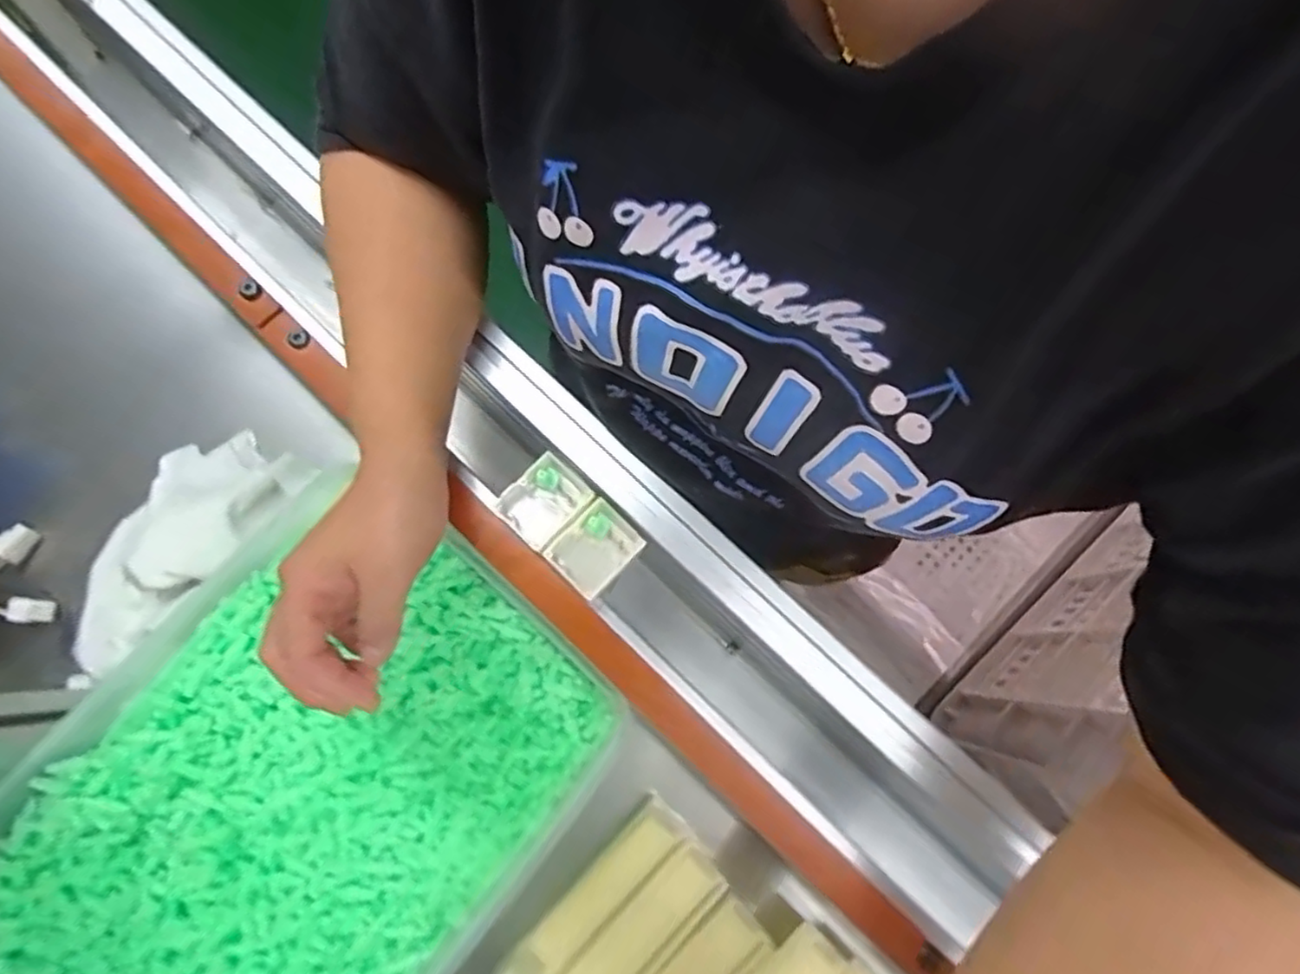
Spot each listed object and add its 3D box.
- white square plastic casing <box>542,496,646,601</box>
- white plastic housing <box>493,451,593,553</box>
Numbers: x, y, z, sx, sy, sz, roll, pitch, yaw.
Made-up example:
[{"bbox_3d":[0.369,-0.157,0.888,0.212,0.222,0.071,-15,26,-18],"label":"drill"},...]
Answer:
[{"bbox_3d":[-0.029,0.033,0.355,0.036,0.012,0.044,43,79,8],"label":"white square plastic casing"},{"bbox_3d":[-0.057,0.009,0.363,0.036,0.021,0.044,41,79,8],"label":"white plastic housing"}]

